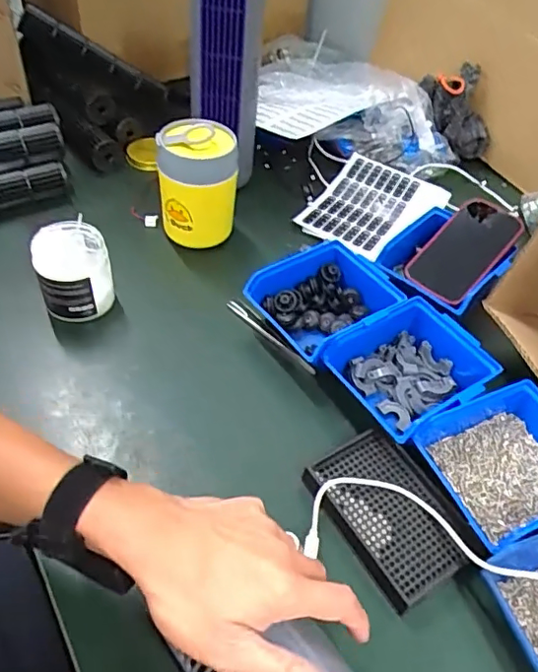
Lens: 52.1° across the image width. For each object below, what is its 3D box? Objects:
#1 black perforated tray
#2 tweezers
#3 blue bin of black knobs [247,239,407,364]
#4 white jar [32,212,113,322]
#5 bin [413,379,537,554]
[{"bbox_3d":[0.105,0.146,0.465,0.097,0.017,0.133,-21,54,-23],"label":"black perforated tray"},{"bbox_3d":[0.001,-0.001,0.609,0.133,0.010,0.009,38,55,24],"label":"tweezers"},{"bbox_3d":[0.065,-0.037,0.598,0.148,0.059,0.117,-28,57,-28],"label":"blue bin of black knobs"},{"bbox_3d":[-0.207,-0.068,0.585,0.073,0.082,0.073,4,48,-4],"label":"white jar"},{"bbox_3d":[0.214,0.113,0.484,0.136,0.053,0.118,-16,53,-20],"label":"bin"}]

